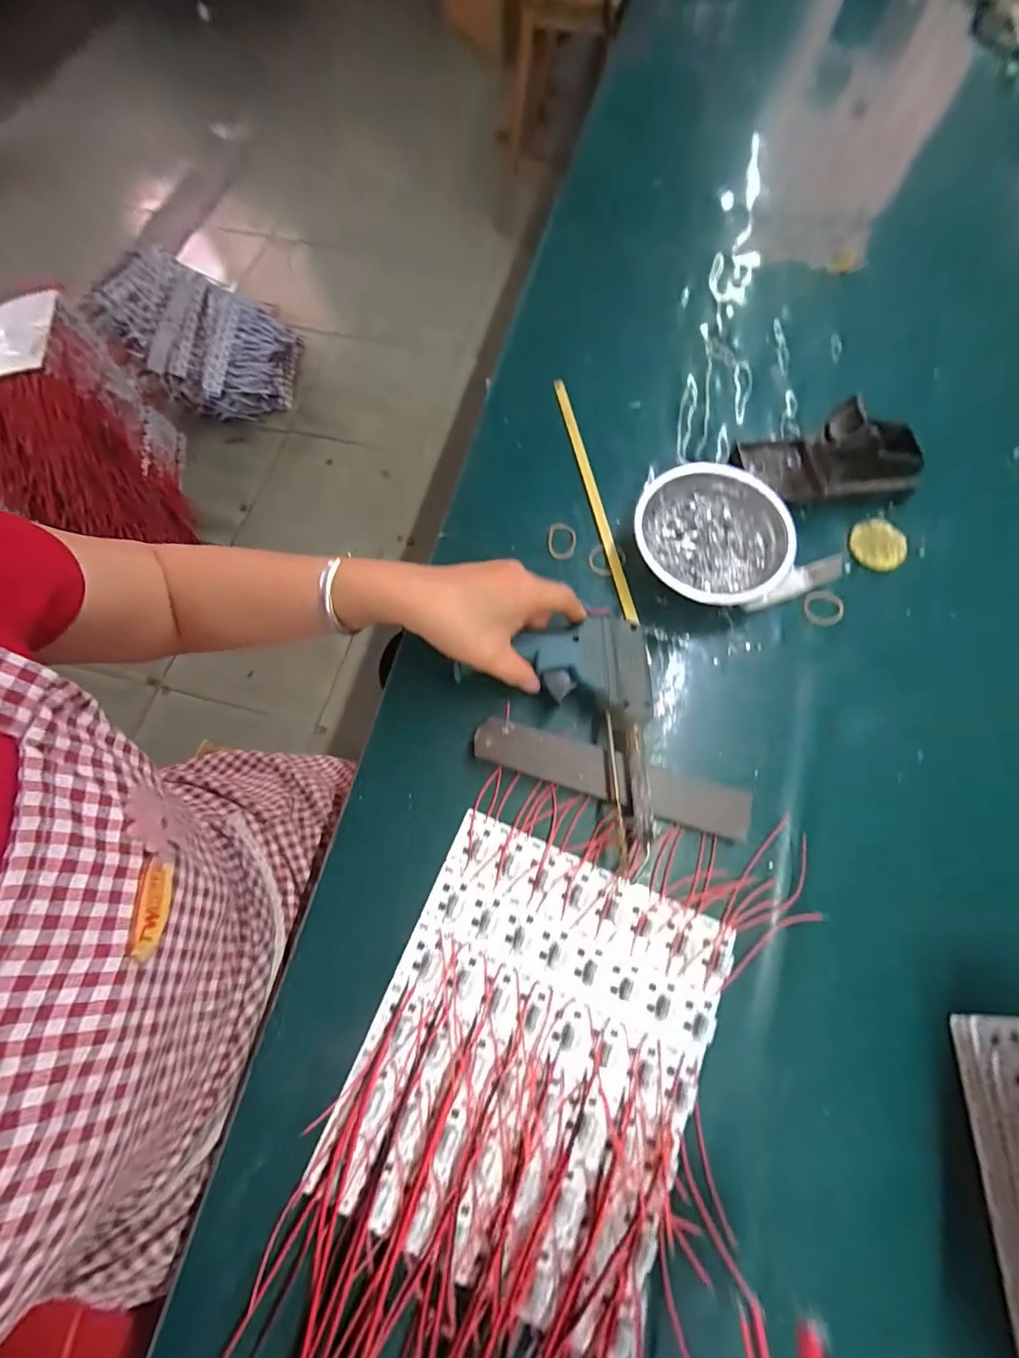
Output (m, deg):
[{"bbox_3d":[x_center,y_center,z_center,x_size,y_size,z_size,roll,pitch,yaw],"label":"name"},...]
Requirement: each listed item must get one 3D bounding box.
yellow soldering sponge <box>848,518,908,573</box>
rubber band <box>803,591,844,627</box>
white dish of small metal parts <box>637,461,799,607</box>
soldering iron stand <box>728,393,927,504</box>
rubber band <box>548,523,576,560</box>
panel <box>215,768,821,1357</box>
[{"bbox_3d":[0.323,-0.118,0.427,0.047,0.008,0.047,39,76,11],"label":"yellow soldering sponge"},{"bbox_3d":[0.264,-0.060,0.409,0.036,0.004,0.031,-13,73,-4],"label":"rubber band"},{"bbox_3d":[0.166,-0.115,0.409,0.125,0.043,0.123,0,73,0],"label":"white dish of small metal parts"},{"bbox_3d":[0.284,-0.198,0.424,0.153,0.062,0.070,0,71,1],"label":"soldering iron stand"},{"bbox_3d":[0.047,-0.123,0.434,0.026,0.005,0.035,5,74,-6],"label":"rubber band"},{"bbox_3d":[-0.010,0.323,0.281,0.227,0.019,0.506,24,74,7],"label":"panel"}]

